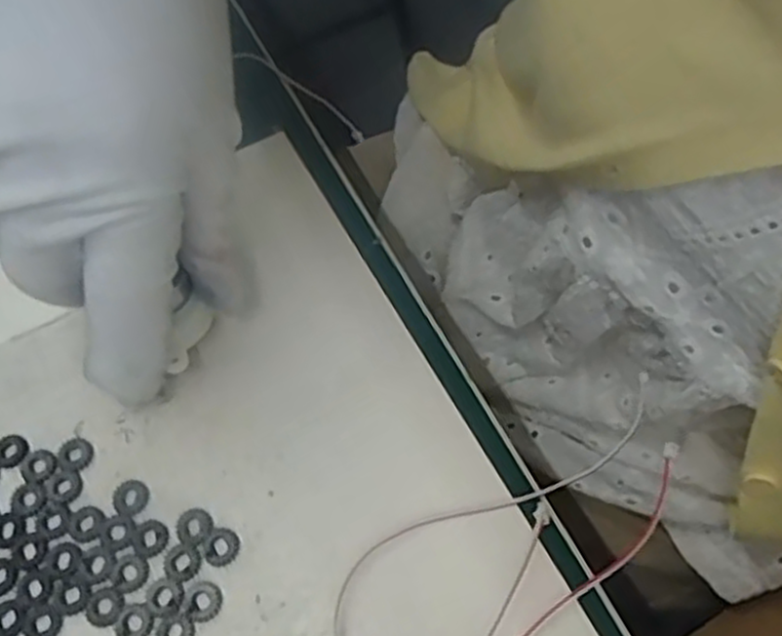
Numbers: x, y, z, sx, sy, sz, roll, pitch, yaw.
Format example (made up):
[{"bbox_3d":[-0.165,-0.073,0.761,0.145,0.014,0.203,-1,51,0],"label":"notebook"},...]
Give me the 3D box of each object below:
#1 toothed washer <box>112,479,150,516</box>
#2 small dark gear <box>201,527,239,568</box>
[{"bbox_3d":[-0.078,0.053,0.230,0.011,0.004,0.010,-2,62,3],"label":"toothed washer"},{"bbox_3d":[-0.049,0.065,0.221,0.011,0.004,0.011,-2,62,3],"label":"small dark gear"}]

